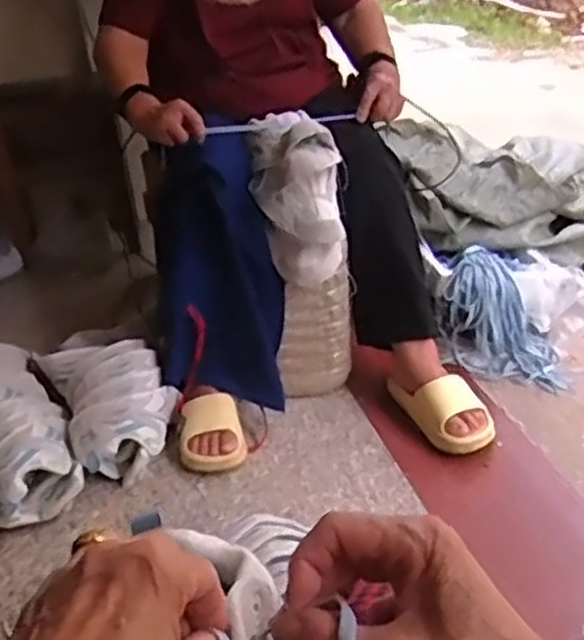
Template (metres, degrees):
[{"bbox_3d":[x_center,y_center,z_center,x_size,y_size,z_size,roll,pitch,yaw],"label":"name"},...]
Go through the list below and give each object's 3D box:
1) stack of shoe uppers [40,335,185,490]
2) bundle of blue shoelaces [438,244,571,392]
[{"bbox_3d":[-0.316,0.107,1.325,0.182,0.149,0.365,-17,31,-19],"label":"stack of shoe uppers"},{"bbox_3d":[0.393,0.000,1.409,0.227,0.217,0.113,8,32,23],"label":"bundle of blue shoelaces"}]

